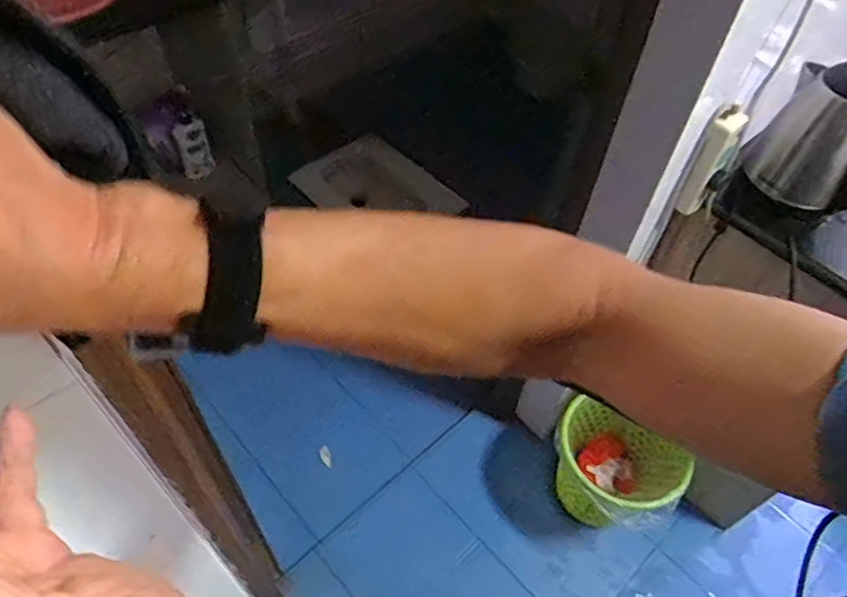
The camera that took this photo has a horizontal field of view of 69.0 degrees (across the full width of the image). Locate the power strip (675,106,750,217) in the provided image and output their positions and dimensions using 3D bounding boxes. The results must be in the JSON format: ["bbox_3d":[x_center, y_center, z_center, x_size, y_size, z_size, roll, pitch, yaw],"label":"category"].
[{"bbox_3d":[0.435,-0.203,0.937,0.041,0.190,0.034,30,56,18],"label":"power strip"}]

